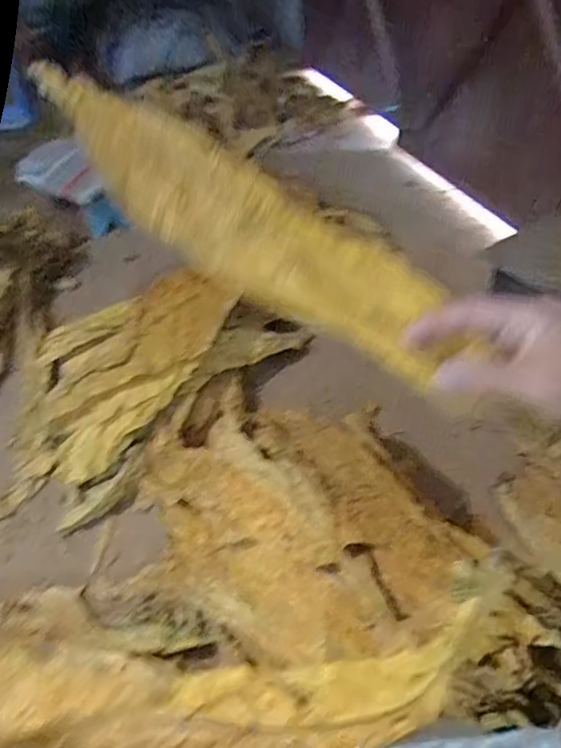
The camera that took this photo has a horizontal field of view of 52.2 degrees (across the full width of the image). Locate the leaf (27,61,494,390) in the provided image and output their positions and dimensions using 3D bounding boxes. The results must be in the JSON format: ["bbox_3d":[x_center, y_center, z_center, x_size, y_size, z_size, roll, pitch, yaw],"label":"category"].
[{"bbox_3d":[-0.029,-0.111,0.386,0.343,0.019,0.111,37,55,13],"label":"leaf"}]

